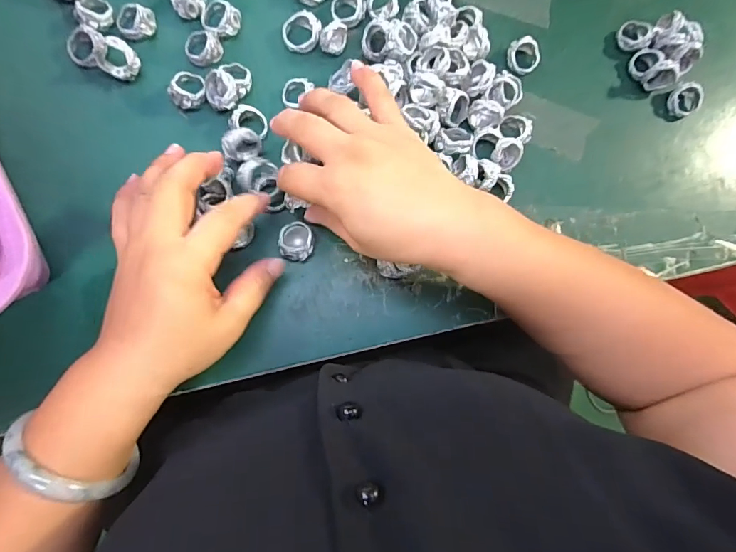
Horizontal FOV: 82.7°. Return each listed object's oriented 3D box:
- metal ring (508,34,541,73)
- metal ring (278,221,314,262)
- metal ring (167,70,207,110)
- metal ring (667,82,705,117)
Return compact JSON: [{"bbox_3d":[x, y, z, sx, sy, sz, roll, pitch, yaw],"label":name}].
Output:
[{"bbox_3d":[0.130,-0.184,0.348,0.026,0.015,0.025,1,82,-8],"label":"metal ring"},{"bbox_3d":[-0.053,-0.025,0.308,0.024,0.016,0.028,-8,83,-9],"label":"metal ring"},{"bbox_3d":[-0.136,-0.141,0.315,0.026,0.013,0.027,1,82,-8],"label":"metal ring"},{"bbox_3d":[0.272,-0.150,0.358,0.026,0.016,0.025,1,82,-8],"label":"metal ring"}]

